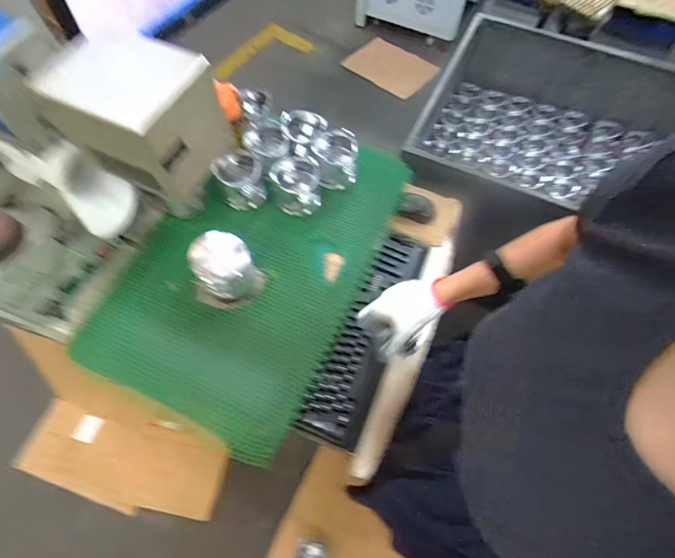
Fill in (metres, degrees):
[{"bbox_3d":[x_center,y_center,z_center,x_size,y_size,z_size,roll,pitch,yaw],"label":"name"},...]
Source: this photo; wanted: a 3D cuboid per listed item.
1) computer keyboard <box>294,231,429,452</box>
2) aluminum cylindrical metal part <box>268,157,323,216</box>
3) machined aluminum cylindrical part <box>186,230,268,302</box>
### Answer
[{"bbox_3d":[0.070,0.099,0.751,0.124,0.029,0.471,23,66,10],"label":"computer keyboard"},{"bbox_3d":[-0.084,-0.192,0.760,0.091,0.108,0.091,1,64,-1],"label":"aluminum cylindrical metal part"},{"bbox_3d":[-0.194,-0.018,0.644,0.099,0.113,0.091,1,64,-1],"label":"machined aluminum cylindrical part"}]

